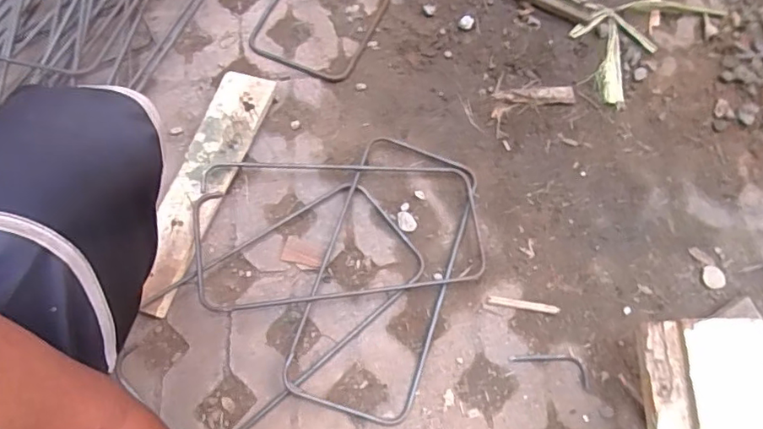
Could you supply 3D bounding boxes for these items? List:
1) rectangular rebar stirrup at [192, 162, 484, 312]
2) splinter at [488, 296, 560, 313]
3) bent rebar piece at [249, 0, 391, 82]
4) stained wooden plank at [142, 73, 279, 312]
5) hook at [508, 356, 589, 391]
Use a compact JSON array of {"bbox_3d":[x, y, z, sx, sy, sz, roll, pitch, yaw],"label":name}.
[{"bbox_3d":[-0.053,0.015,0.695,0.361,0.018,0.188,-5,70,-6],"label":"rectangular rebar stirrup"},{"bbox_3d":[0.179,0.113,0.686,0.087,0.005,0.010,10,69,3],"label":"splinter"},{"bbox_3d":[-0.065,-0.369,0.871,0.172,0.011,0.345,22,70,7],"label":"bent rebar piece"},{"bbox_3d":[-0.237,-0.038,0.720,0.069,0.031,0.343,17,70,6],"label":"stained wooden plank"},{"bbox_3d":[0.205,0.179,0.660,0.098,0.004,0.032,19,70,6],"label":"hook"}]

